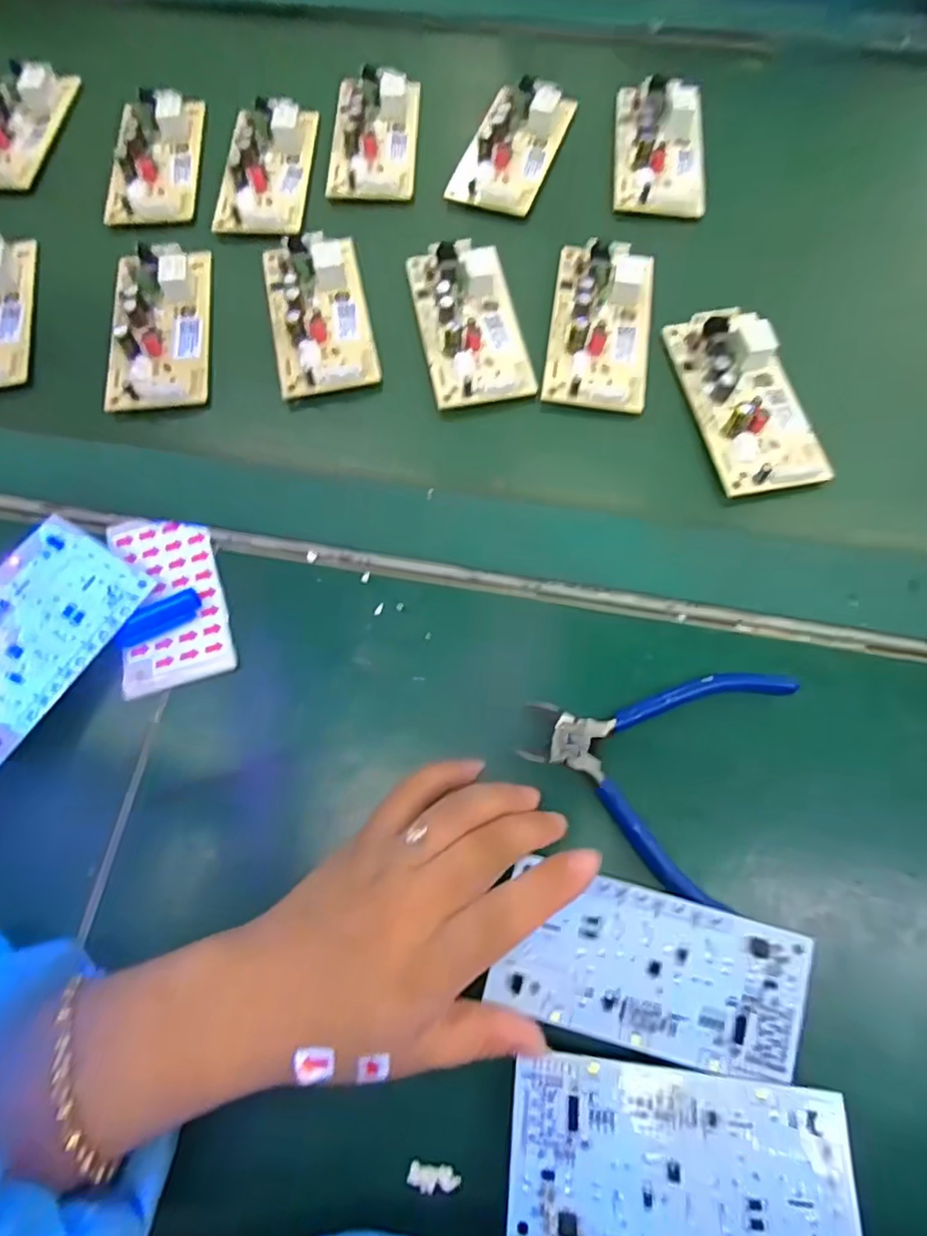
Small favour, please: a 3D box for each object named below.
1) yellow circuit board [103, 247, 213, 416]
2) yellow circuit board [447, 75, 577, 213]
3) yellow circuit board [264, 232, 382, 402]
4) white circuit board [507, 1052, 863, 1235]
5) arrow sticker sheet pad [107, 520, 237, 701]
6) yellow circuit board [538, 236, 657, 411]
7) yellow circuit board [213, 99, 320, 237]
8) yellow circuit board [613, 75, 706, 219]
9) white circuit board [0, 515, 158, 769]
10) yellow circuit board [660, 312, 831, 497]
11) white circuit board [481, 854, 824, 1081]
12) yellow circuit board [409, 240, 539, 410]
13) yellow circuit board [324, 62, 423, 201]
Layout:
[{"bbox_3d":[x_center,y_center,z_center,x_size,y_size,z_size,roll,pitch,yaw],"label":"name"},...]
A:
[{"bbox_3d":[-0.178,-0.173,0.351,0.053,0.019,0.111,-7,72,0],"label":"yellow circuit board"},{"bbox_3d":[0.033,-0.312,0.398,0.053,0.016,0.106,20,74,9],"label":"yellow circuit board"},{"bbox_3d":[-0.085,-0.181,0.351,0.055,0.018,0.108,-13,72,-2],"label":"yellow circuit board"},{"bbox_3d":[0.074,0.189,0.206,0.112,0.009,0.053,5,72,4],"label":"white circuit board"},{"bbox_3d":[-0.144,-0.011,0.296,0.049,0.007,0.091,-16,72,-3],"label":"arrow sticker sheet pad"},{"bbox_3d":[0.079,-0.171,0.341,0.056,0.019,0.111,8,72,5],"label":"yellow circuit board"},{"bbox_3d":[-0.129,-0.298,0.395,0.052,0.015,0.108,2,72,3],"label":"yellow circuit board"},{"bbox_3d":[0.129,-0.307,0.393,0.057,0.020,0.106,5,72,4],"label":"yellow circuit board"},{"bbox_3d":[-0.196,0.012,0.266,0.054,0.004,0.113,36,66,-13],"label":"white circuit board"},{"bbox_3d":[0.152,-0.119,0.320,0.056,0.018,0.110,-9,72,-1],"label":"yellow circuit board"},{"bbox_3d":[0.072,0.133,0.228,0.110,0.007,0.054,14,73,7],"label":"white circuit board"},{"bbox_3d":[0.003,-0.172,0.345,0.055,0.018,0.112,-11,72,-1],"label":"yellow circuit board"},{"bbox_3d":[-0.060,-0.327,0.404,0.056,0.017,0.109,1,72,3],"label":"yellow circuit board"}]

